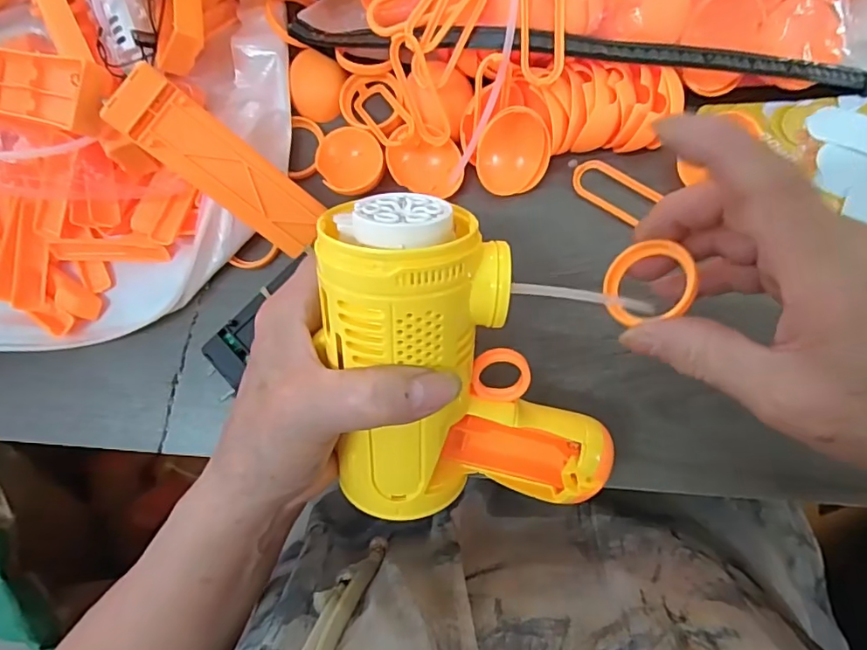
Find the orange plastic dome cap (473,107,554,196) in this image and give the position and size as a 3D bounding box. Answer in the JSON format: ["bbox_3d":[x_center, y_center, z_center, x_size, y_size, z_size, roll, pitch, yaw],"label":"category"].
[{"bbox_3d":[0.041,-0.090,0.280,0.037,0.018,0.042,-13,110,-7],"label":"orange plastic dome cap"}]

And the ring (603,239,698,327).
[{"bbox_3d":[0.083,-0.017,0.209,0.033,0.007,0.031,-10,72,41],"label":"ring"}]

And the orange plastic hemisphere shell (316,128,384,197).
[{"bbox_3d":[-0.045,-0.089,0.291,0.034,0.011,0.039,-24,82,3],"label":"orange plastic hemisphere shell"}]

